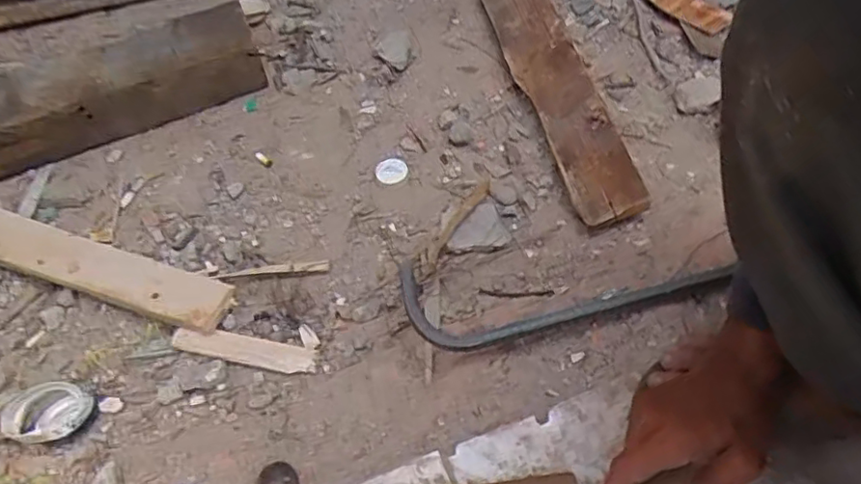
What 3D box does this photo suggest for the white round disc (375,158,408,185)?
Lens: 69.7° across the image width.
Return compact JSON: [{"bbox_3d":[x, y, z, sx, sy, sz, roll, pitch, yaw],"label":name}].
[{"bbox_3d":[-0.047,-0.087,0.759,0.034,0.011,0.040,35,65,23],"label":"white round disc"}]

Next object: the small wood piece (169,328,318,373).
[{"bbox_3d":[-0.188,0.107,0.622,0.148,0.007,0.028,11,58,10],"label":"small wood piece"}]

